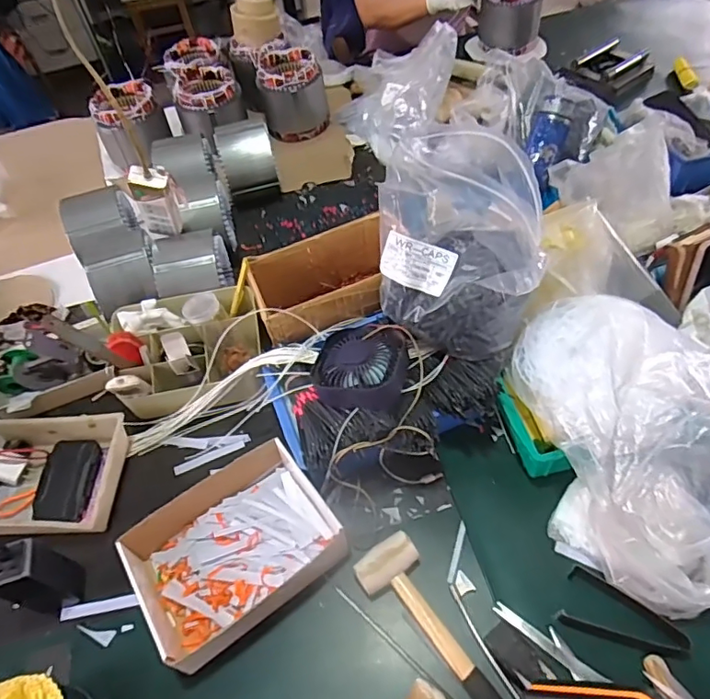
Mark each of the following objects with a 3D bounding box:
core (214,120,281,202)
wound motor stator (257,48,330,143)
[{"bbox_3d":[-0.229,-0.404,1.141,0.120,0.154,0.139,-13,53,-5],"label":"core"},{"bbox_3d":[-0.150,-0.624,1.282,0.156,0.148,0.163,-10,53,-2],"label":"wound motor stator"}]

